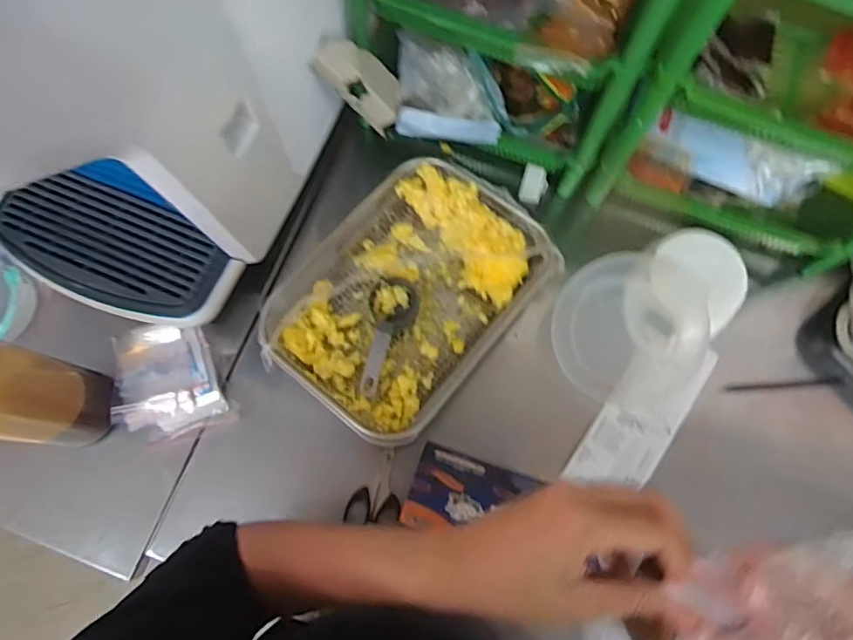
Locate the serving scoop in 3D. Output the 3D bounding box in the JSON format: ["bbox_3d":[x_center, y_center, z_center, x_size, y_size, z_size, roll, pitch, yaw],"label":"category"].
[{"bbox_3d":[-0.048,0.016,0.604,0.051,0.030,0.134,18,75,4],"label":"serving scoop"}]

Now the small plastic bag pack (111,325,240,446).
[{"bbox_3d":[-0.278,0.063,0.595,0.115,0.022,0.124,-15,75,-5],"label":"small plastic bag pack"}]

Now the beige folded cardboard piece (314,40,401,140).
[{"bbox_3d":[-0.068,-0.248,0.576,0.028,0.108,0.047,2,70,41],"label":"beige folded cardboard piece"}]

